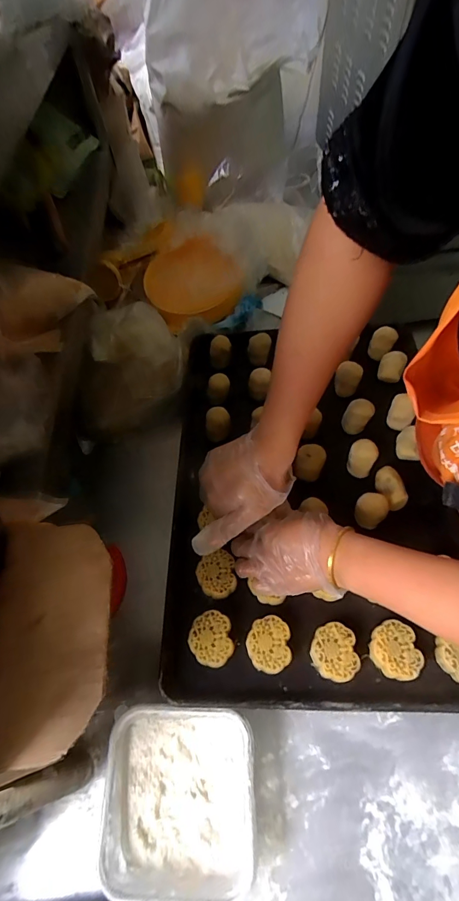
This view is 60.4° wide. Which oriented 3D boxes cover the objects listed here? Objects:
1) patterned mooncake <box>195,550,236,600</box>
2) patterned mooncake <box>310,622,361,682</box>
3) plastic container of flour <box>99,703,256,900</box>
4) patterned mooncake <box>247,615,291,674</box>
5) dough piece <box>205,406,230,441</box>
[{"bbox_3d":[-0.016,0.167,0.524,0.050,0.023,0.055,-19,58,-7],"label":"patterned mooncake"},{"bbox_3d":[0.122,0.237,0.464,0.052,0.021,0.059,-4,57,3],"label":"patterned mooncake"},{"bbox_3d":[-0.052,0.378,0.435,0.162,0.062,0.158,-2,56,4],"label":"plastic container of flour"},{"bbox_3d":[0.047,0.234,0.475,0.051,0.020,0.059,-2,57,4],"label":"patterned mooncake"},{"bbox_3d":[-0.019,-0.045,0.639,0.037,0.031,0.043,9,59,11],"label":"dough piece"}]

